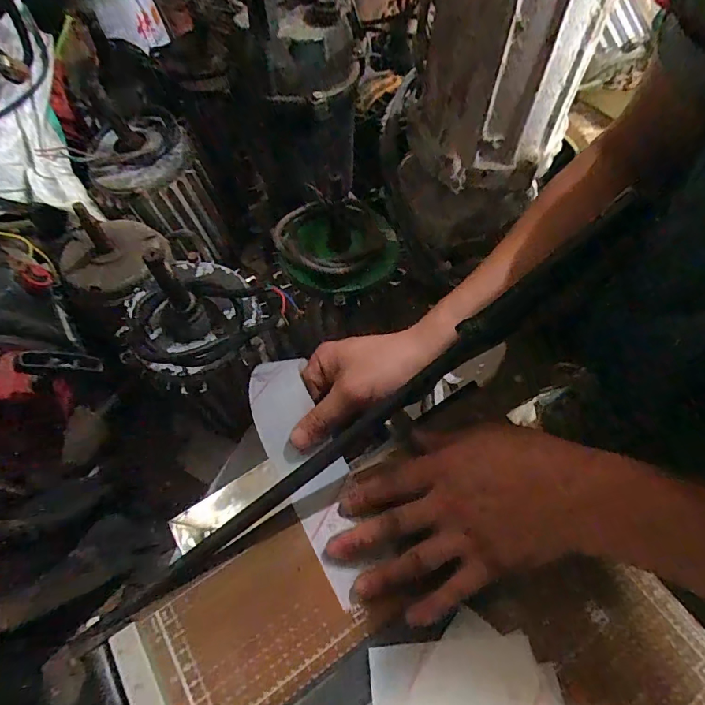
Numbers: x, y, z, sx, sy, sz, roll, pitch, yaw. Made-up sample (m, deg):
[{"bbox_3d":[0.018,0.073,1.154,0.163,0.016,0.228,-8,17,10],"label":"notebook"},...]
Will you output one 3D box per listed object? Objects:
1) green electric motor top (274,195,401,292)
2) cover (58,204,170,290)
[{"bbox_3d":[-0.016,-0.114,0.469,0.129,0.030,0.105,-6,60,-4],"label":"green electric motor top"},{"bbox_3d":[-0.274,-0.114,0.508,0.111,0.047,0.103,-6,60,-4],"label":"cover"}]

